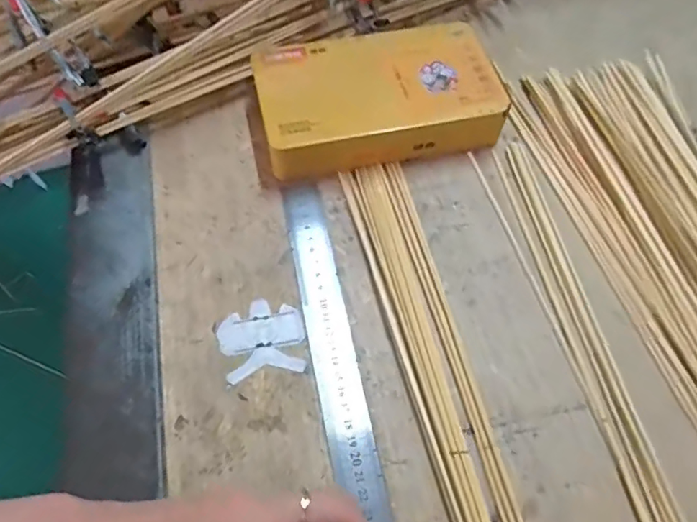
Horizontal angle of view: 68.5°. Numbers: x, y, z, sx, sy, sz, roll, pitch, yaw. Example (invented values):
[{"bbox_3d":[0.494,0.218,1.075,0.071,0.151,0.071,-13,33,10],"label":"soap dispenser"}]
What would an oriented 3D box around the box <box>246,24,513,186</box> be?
[{"bbox_3d":[0.022,-0.130,0.407,0.182,0.041,0.106,-11,62,-6],"label":"box"}]

